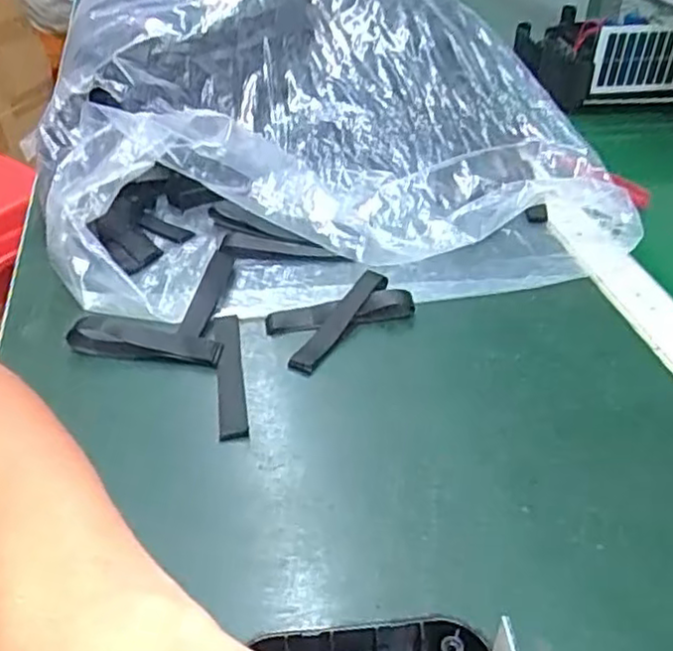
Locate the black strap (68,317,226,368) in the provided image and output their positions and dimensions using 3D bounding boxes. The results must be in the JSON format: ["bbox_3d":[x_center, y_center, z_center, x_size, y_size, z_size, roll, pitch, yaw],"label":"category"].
[{"bbox_3d":[-0.117,0.010,0.435,0.097,0.009,0.029,10,41,13],"label":"black strap"}]

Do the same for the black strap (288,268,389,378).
[{"bbox_3d":[0.002,-0.004,0.444,0.022,0.011,0.096,19,43,22],"label":"black strap"}]

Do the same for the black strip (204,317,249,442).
[{"bbox_3d":[-0.065,0.028,0.419,0.018,0.006,0.101,-7,40,-7],"label":"black strip"}]

